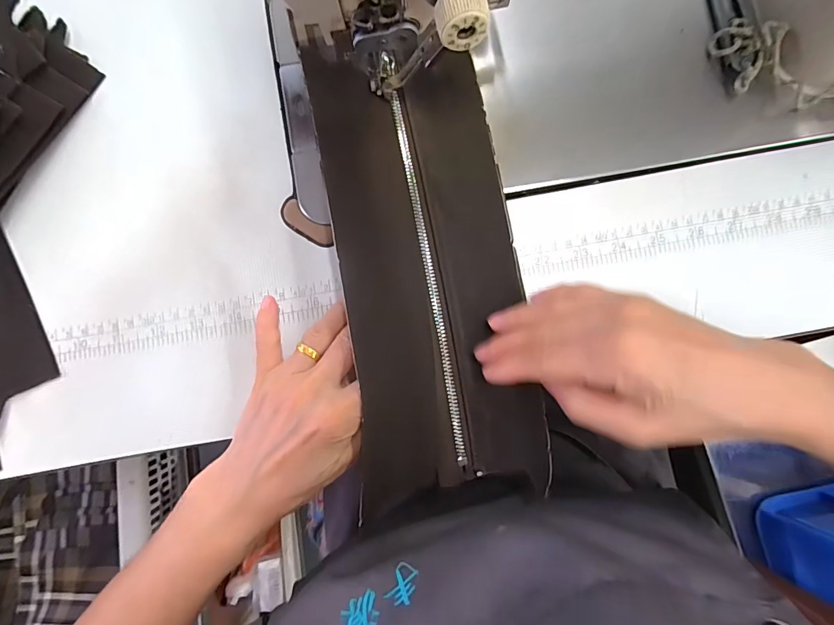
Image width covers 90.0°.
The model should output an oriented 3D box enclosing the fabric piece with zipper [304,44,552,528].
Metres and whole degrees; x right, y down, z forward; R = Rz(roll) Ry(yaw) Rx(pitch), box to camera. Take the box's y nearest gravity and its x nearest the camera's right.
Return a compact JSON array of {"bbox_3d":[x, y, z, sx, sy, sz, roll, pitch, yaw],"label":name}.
[{"bbox_3d":[0.008,-0.032,0.263,0.112,0.029,0.285,-6,84,-13],"label":"fabric piece with zipper"}]

